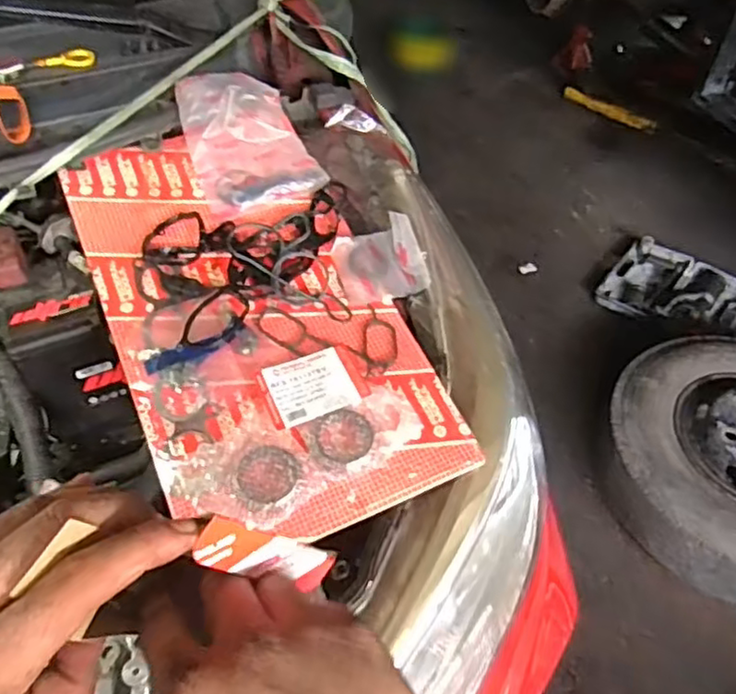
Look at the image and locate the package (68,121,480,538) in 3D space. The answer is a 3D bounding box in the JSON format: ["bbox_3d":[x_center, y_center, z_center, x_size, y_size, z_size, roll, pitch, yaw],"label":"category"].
[{"bbox_3d":[-0.107,-0.049,0.698,0.311,0.032,0.489,-20,63,-17],"label":"package"}]

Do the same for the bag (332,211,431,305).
[{"bbox_3d":[0.014,-0.097,0.737,0.095,0.051,0.090,-11,48,-12],"label":"bag"}]

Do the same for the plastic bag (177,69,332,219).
[{"bbox_3d":[-0.144,-0.250,0.786,0.141,0.168,0.047,-20,10,-11],"label":"plastic bag"}]

